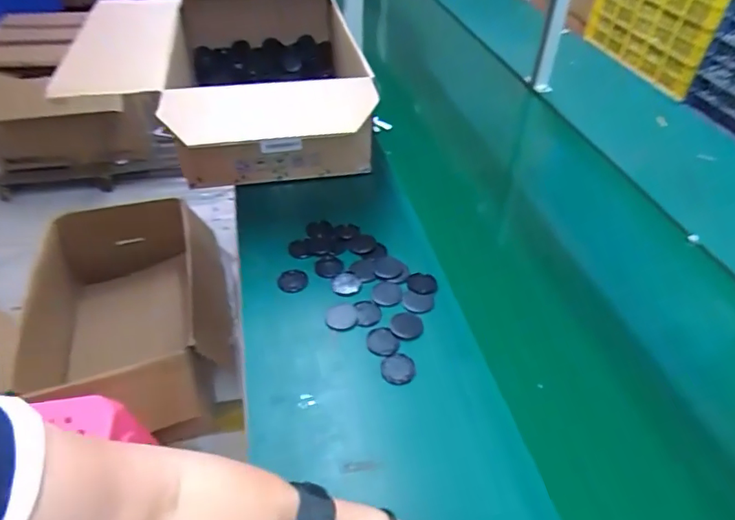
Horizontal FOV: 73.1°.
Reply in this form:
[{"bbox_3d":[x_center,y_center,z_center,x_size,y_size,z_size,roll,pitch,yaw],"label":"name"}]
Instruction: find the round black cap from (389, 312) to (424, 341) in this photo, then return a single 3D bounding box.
[{"bbox_3d":[0.060,0.102,0.766,0.049,0.004,0.050,1,44,-1],"label":"round black cap"}]

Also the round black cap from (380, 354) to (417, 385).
[{"bbox_3d":[0.043,0.156,0.707,0.047,0.007,0.051,-5,44,-6],"label":"round black cap"}]

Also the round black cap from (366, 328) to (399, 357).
[{"bbox_3d":[0.023,0.124,0.744,0.046,0.004,0.053,-24,49,-24],"label":"round black cap"}]

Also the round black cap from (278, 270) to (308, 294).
[{"bbox_3d":[-0.126,0.036,0.839,0.047,0.007,0.049,1,44,-1],"label":"round black cap"}]

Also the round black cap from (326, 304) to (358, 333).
[{"bbox_3d":[-0.040,0.089,0.774,0.048,0.006,0.054,2,44,1],"label":"round black cap"}]

